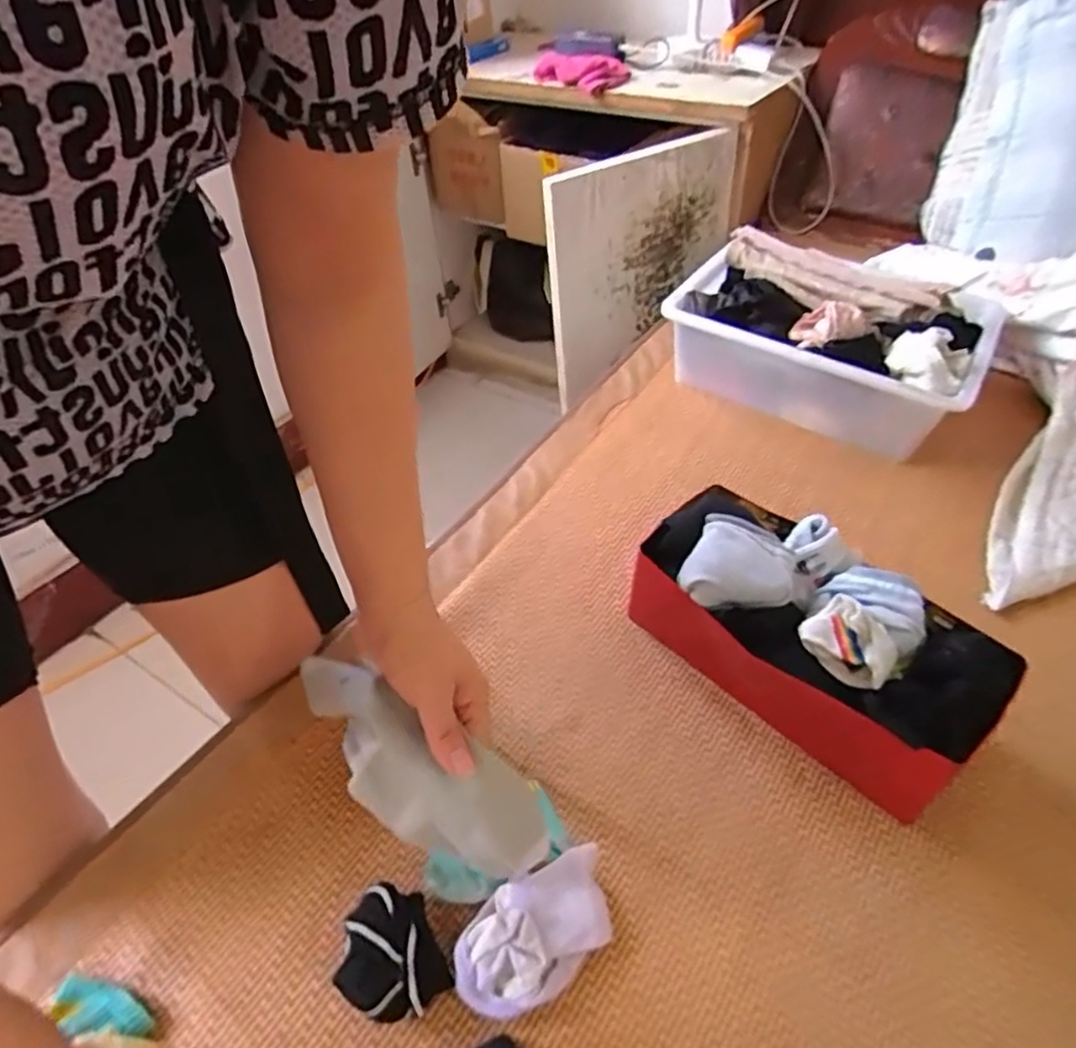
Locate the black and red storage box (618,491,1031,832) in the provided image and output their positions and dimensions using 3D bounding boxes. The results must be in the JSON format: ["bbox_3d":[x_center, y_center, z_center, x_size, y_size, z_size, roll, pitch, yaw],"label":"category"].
[{"bbox_3d":[0.220,0.090,0.567,0.139,0.115,0.280,-34,54,-31],"label":"black and red storage box"}]

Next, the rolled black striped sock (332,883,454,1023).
[{"bbox_3d":[-0.097,0.276,0.429,0.062,0.037,0.075,-20,48,-20],"label":"rolled black striped sock"}]

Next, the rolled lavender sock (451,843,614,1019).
[{"bbox_3d":[-0.003,0.269,0.436,0.106,0.033,0.066,-17,47,-18],"label":"rolled lavender sock"}]

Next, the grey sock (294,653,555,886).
[{"bbox_3d":[-0.086,0.153,0.426,0.197,0.041,0.062,34,54,16],"label":"grey sock"}]

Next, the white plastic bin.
[{"bbox_3d":[0.371,-0.244,0.869,0.365,0.135,0.260,27,50,24],"label":"white plastic bin"}]

